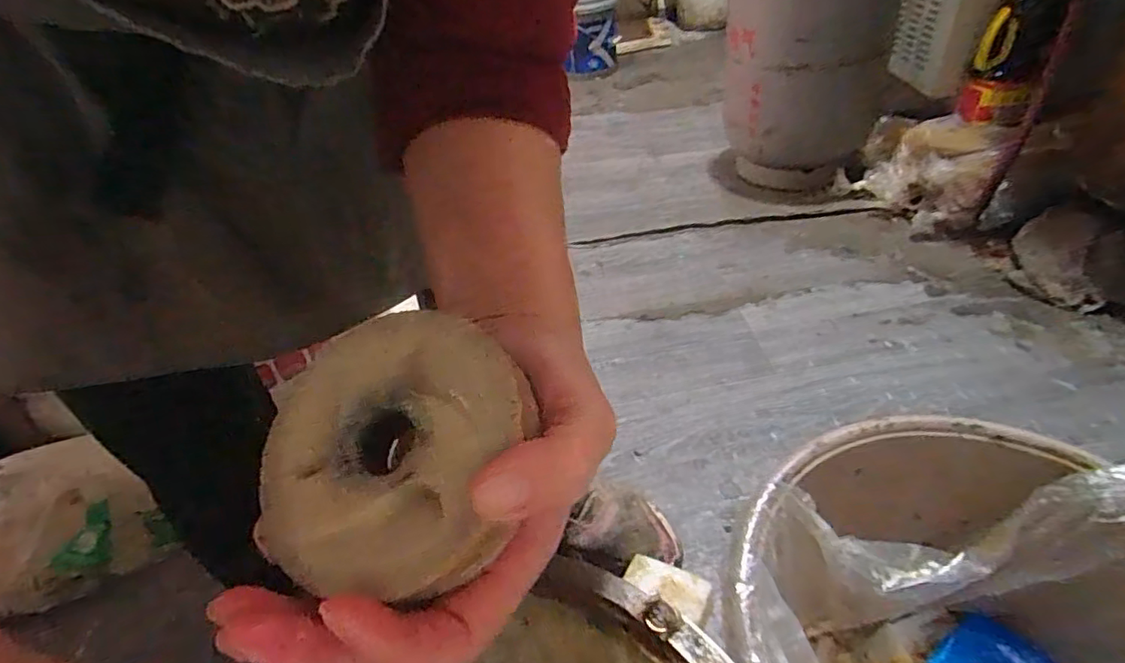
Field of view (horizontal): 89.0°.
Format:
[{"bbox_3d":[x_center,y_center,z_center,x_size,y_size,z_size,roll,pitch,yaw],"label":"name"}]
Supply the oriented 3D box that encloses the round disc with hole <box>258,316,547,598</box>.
[{"bbox_3d":[-0.055,0.038,0.189,0.092,0.015,0.089,-8,62,15],"label":"round disc with hole"}]

